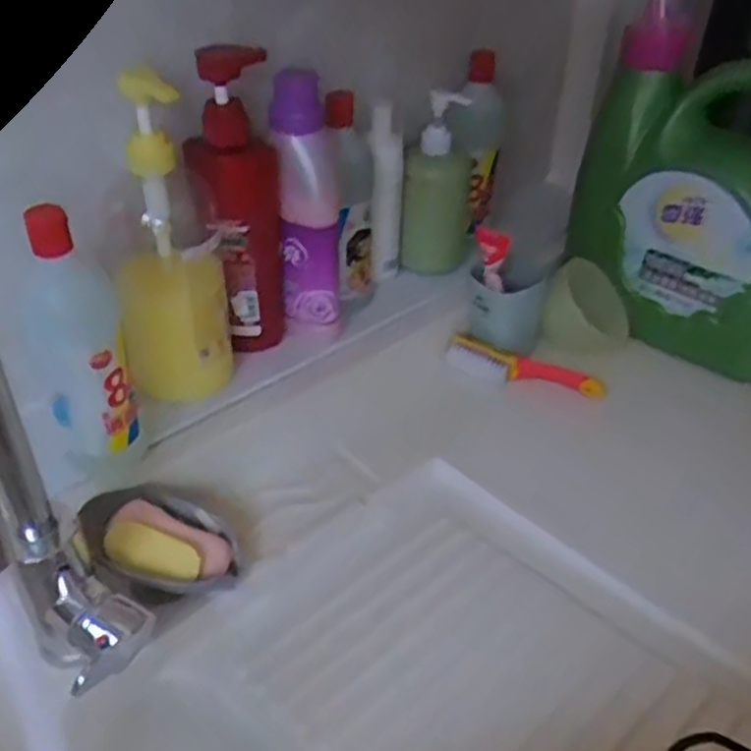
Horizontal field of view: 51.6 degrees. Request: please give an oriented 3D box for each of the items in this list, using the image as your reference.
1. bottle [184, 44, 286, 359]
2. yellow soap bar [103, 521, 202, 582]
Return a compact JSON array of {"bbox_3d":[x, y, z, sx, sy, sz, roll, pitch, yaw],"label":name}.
[{"bbox_3d":[-0.115,-0.140,0.644,0.067,0.255,0.054,-6,37,-10],"label":"bottle"},{"bbox_3d":[-0.156,0.126,0.546,0.068,0.015,0.032,19,58,3],"label":"yellow soap bar"}]

